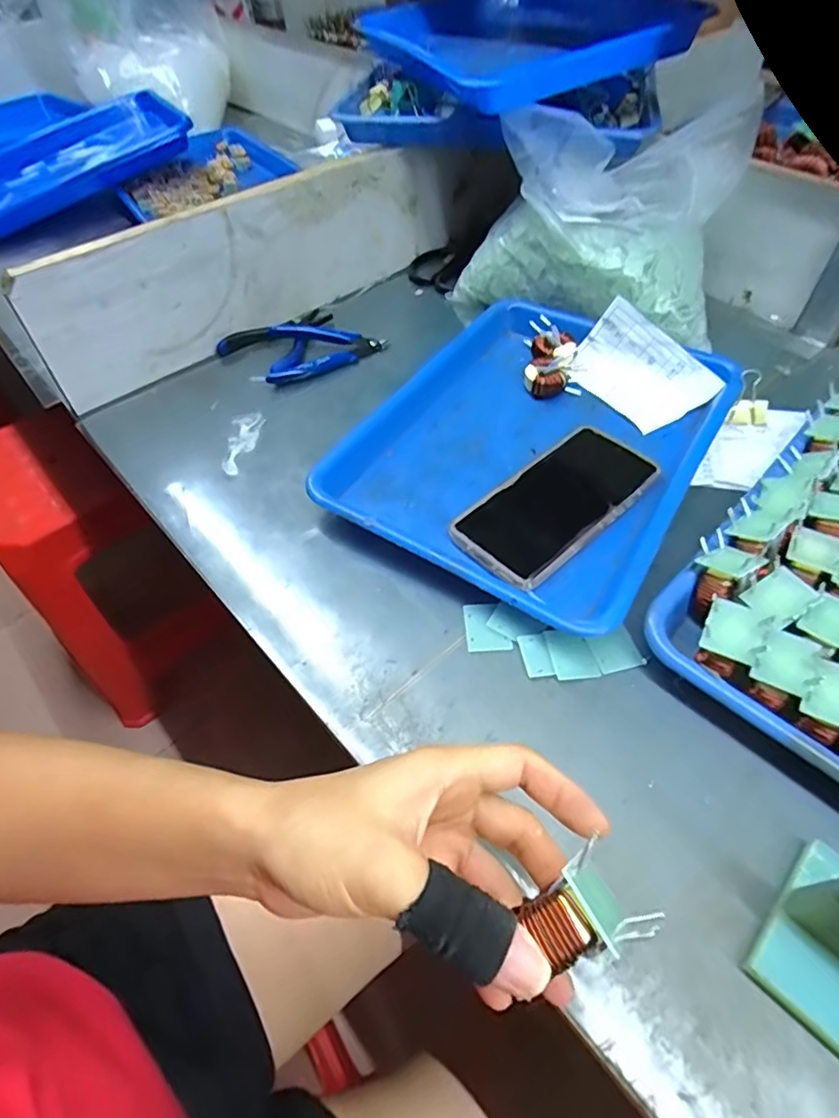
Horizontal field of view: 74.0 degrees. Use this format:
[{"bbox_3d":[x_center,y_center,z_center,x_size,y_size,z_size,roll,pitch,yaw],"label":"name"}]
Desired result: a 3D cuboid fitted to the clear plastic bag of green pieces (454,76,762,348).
[{"bbox_3d":[0.168,-0.317,0.543,0.257,0.160,0.122,4,53,5],"label":"clear plastic bag of green pieces"}]

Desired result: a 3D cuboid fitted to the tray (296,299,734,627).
[{"bbox_3d":[0.097,-0.100,0.464,0.247,0.031,0.320,27,58,21],"label":"tray"}]

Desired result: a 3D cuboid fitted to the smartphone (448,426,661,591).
[{"bbox_3d":[0.105,-0.043,0.427,0.163,0.015,0.081,-36,60,-23],"label":"smartphone"}]

